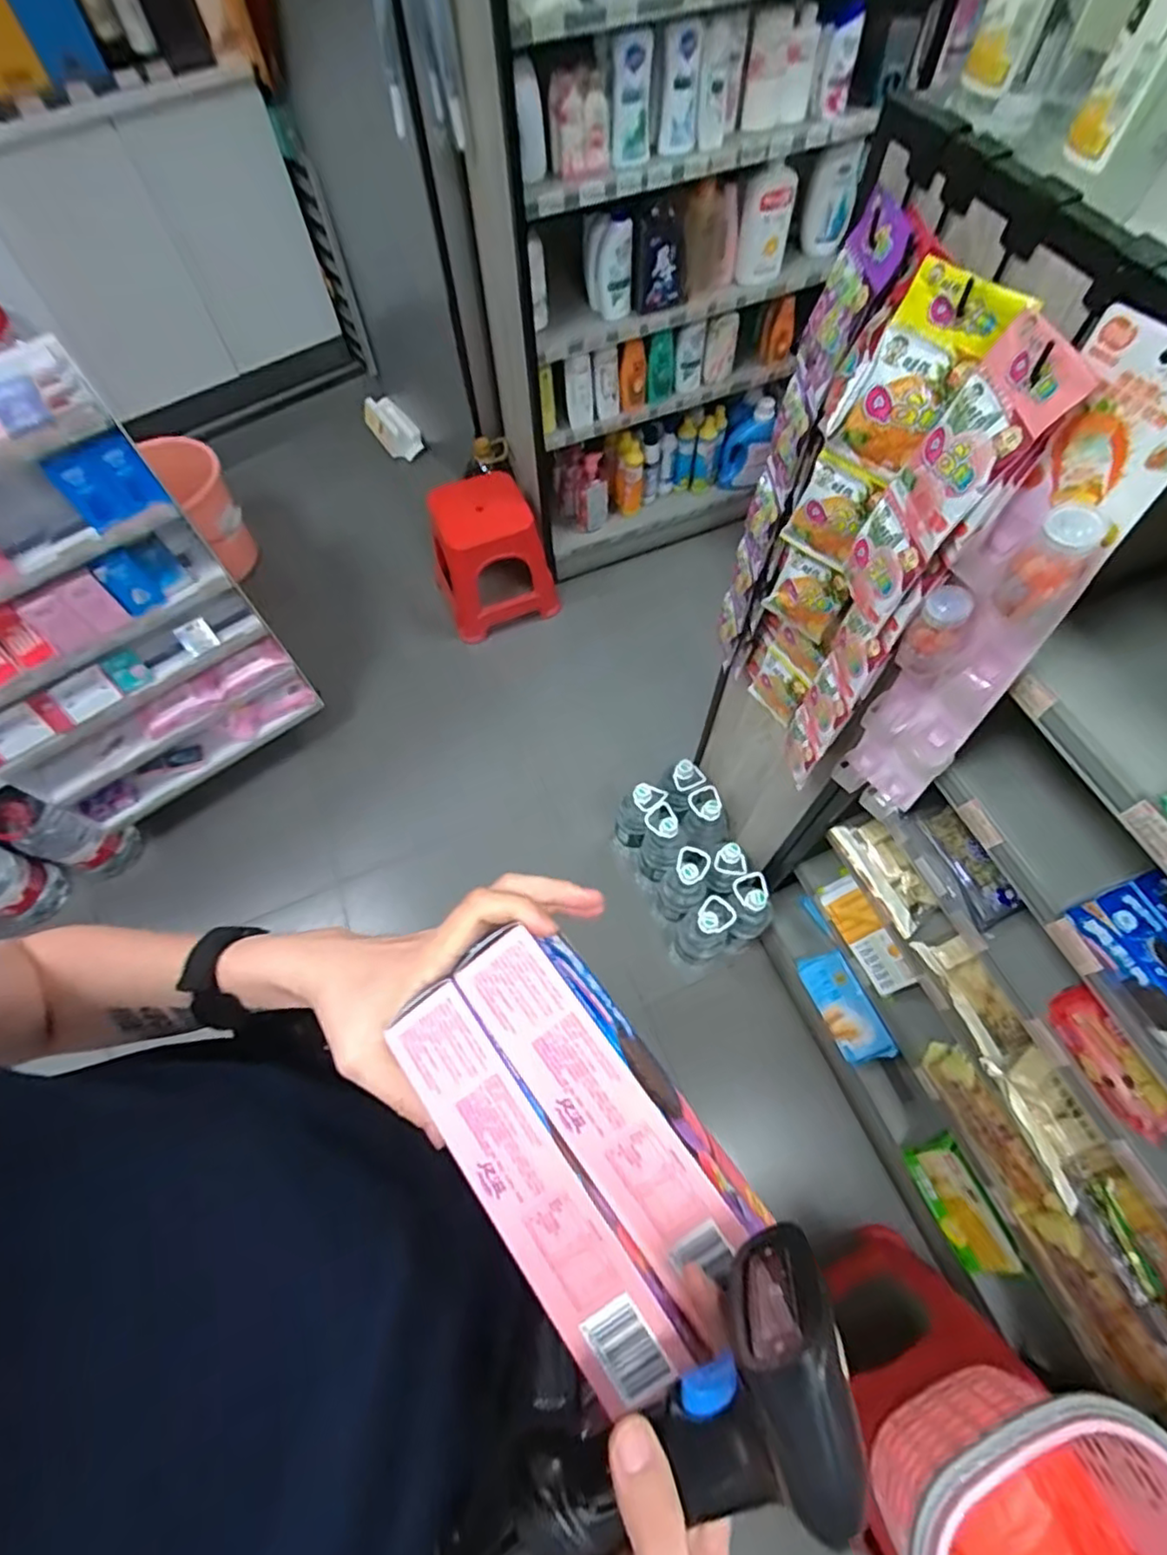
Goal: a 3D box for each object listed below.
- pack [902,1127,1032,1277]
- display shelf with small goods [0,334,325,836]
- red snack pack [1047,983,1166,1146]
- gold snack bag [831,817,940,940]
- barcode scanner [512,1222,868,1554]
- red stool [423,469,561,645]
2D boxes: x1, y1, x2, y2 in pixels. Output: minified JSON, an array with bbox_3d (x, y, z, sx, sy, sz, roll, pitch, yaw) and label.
[{"bbox_3d":[0.674,0.764,1.121,0.030,0.127,0.202,-2,55,-38],"label":"pack"},{"bbox_3d":[-1.002,-0.274,1.252,0.604,0.847,0.216,-31,67,-13],"label":"display shelf with small goods"},{"bbox_3d":[0.601,0.323,0.711,0.046,0.041,0.159,-22,65,-9],"label":"red snack pack"},{"bbox_3d":[0.478,0.149,0.988,0.074,0.039,0.185,-23,66,-9],"label":"gold snack bag"},{"bbox_3d":[0.045,0.277,0.256,0.175,0.055,0.075,-46,68,12],"label":"barcode scanner"},{"bbox_3d":[-0.285,-0.653,1.829,0.294,0.364,0.299,-25,66,-10],"label":"red stool"}]

